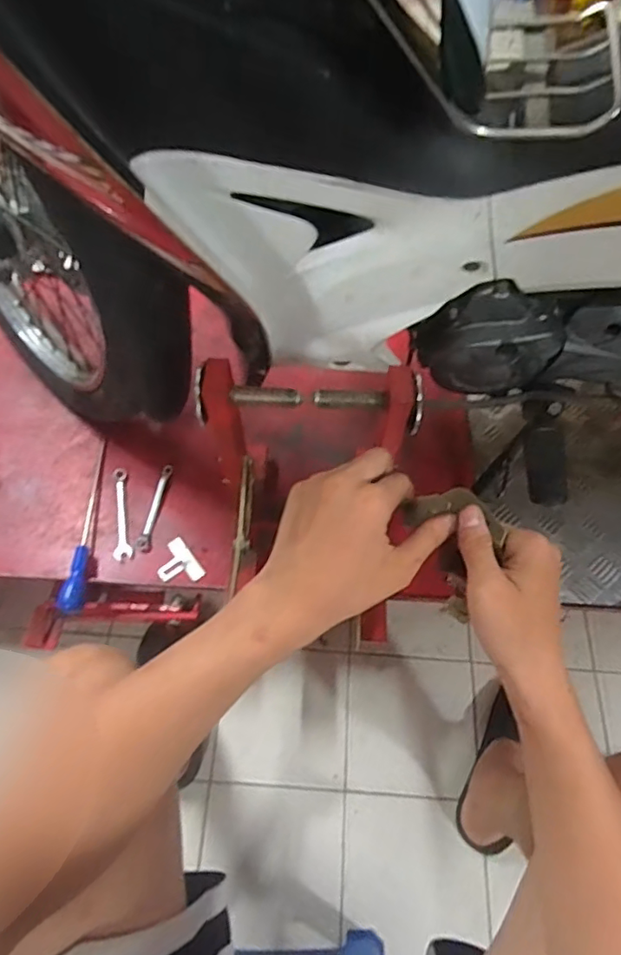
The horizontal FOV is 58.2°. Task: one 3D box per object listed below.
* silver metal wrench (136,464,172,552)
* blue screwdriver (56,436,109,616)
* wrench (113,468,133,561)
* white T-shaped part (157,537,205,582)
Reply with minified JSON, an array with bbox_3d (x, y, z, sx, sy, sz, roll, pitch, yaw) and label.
[{"bbox_3d":[-0.234,0.045,0.845,0.019,0.016,0.137,11,61,5],"label":"silver metal wrench"},{"bbox_3d":[-0.327,0.060,0.813,0.033,0.028,0.279,-1,61,-2],"label":"blue screwdriver"},{"bbox_3d":[-0.282,0.053,0.839,0.024,0.013,0.147,-8,62,-5],"label":"wrench"},{"bbox_3d":[-0.191,0.128,0.803,0.056,0.010,0.073,-36,68,-19],"label":"white T-shaped part"}]

